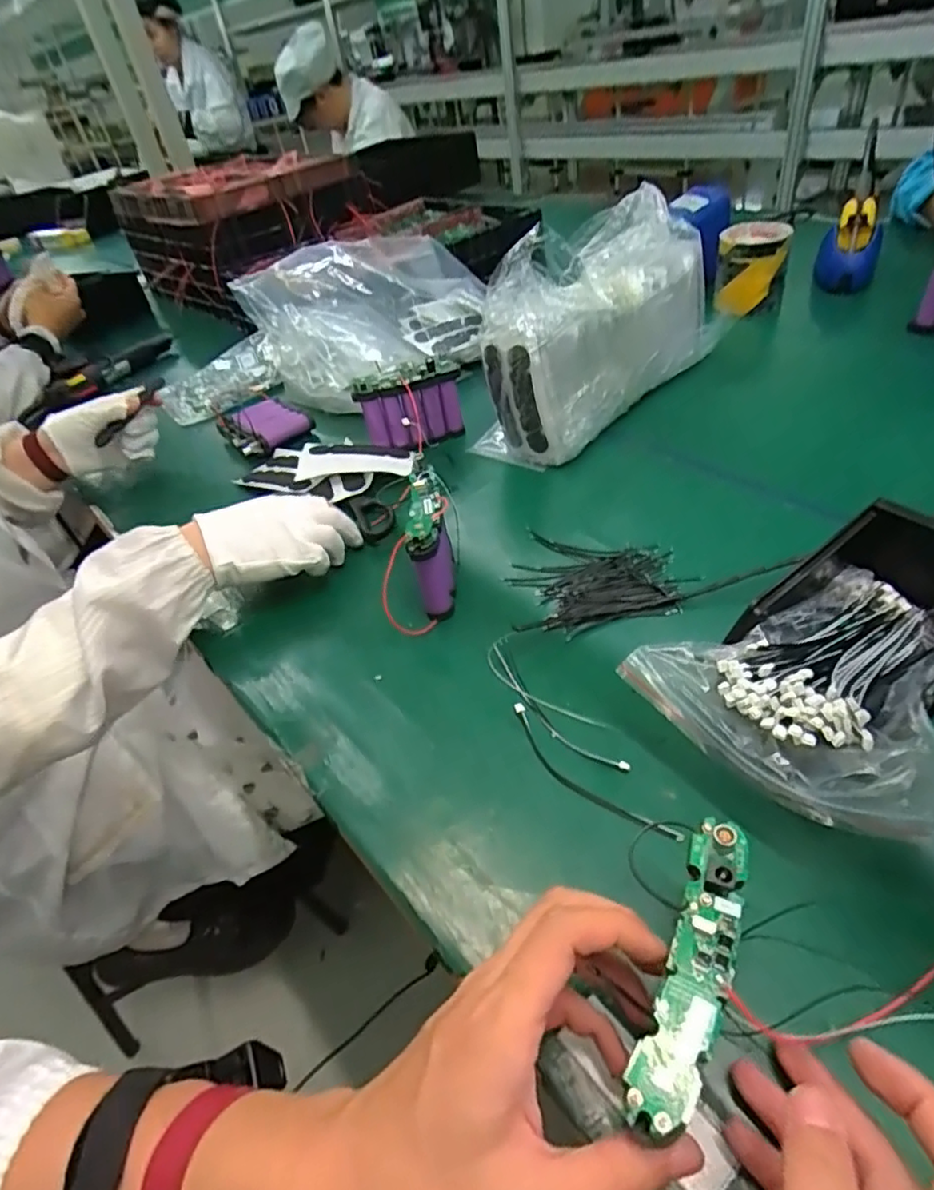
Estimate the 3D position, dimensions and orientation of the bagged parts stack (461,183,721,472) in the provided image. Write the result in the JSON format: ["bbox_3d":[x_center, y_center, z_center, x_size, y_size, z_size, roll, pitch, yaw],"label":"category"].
[{"bbox_3d":[0.156,-0.284,0.665,0.306,0.205,0.101,-35,48,-24],"label":"bagged parts stack"}]

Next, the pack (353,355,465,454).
[{"bbox_3d":[-0.062,-0.210,0.690,0.113,0.085,0.034,-14,42,-3],"label":"pack"}]

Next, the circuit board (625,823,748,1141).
[{"bbox_3d":[0.087,0.140,0.235,0.024,0.016,0.111,17,50,23],"label":"circuit board"}]

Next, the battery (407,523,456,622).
[{"bbox_3d":[-0.025,-0.018,0.493,0.031,0.082,0.031,-10,42,2],"label":"battery"}]

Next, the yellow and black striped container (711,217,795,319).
[{"bbox_3d":[0.379,-0.430,0.830,0.084,0.101,0.079,11,47,24],"label":"yellow and black striped container"}]

